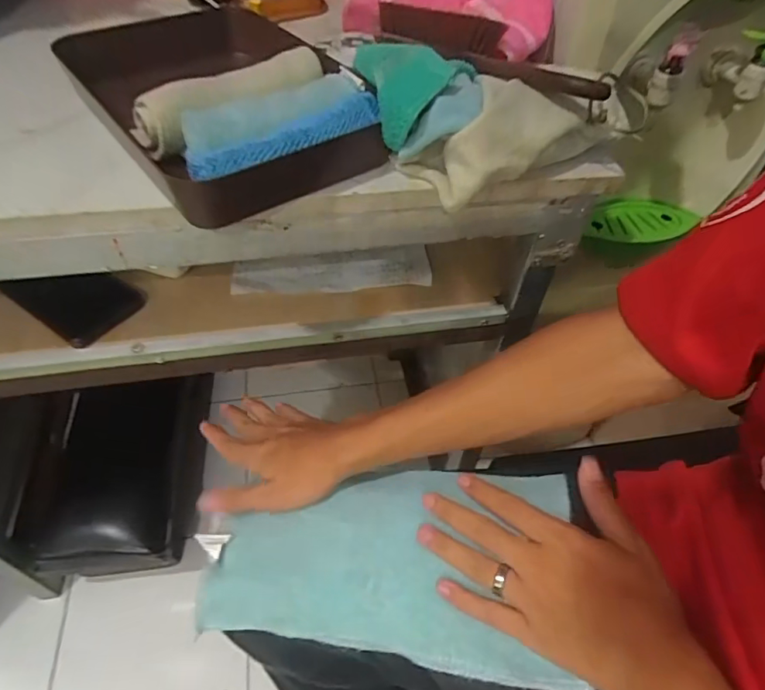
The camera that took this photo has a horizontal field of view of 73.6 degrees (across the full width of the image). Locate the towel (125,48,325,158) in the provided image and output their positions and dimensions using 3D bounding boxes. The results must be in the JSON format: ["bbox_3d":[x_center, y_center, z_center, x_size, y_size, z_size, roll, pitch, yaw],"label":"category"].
[{"bbox_3d":[-0.112,-0.189,0.393,0.152,0.037,0.048,-28,57,-24],"label":"towel"}]

